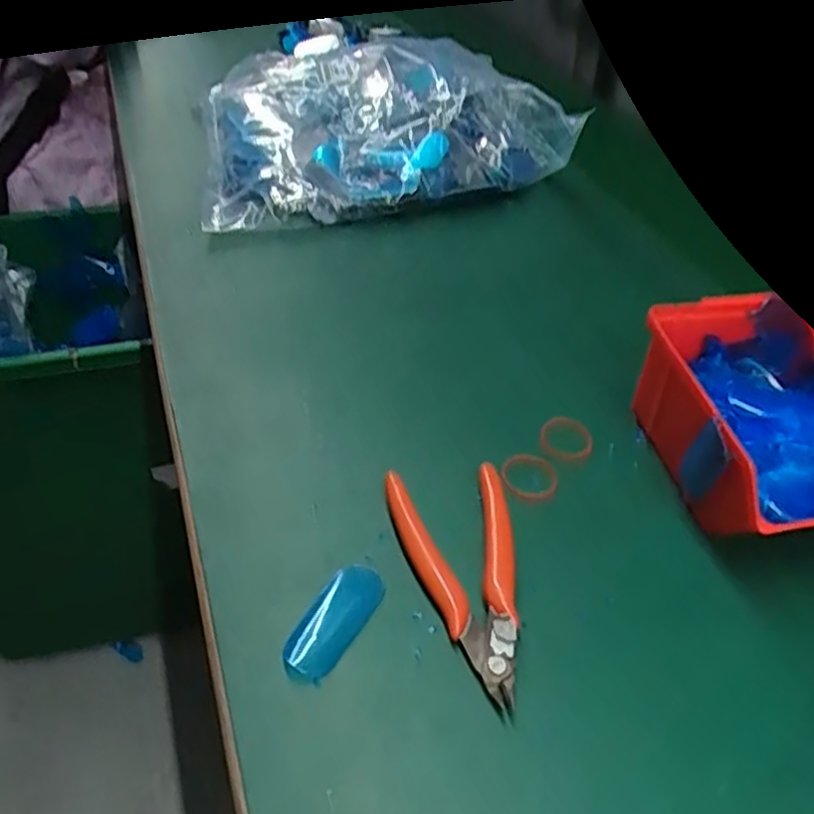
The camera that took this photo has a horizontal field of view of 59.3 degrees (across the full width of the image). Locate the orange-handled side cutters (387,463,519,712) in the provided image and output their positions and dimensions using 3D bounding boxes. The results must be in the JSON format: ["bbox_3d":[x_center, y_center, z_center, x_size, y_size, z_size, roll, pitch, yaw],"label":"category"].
[{"bbox_3d":[0.024,0.076,0.326,0.055,0.012,0.119,-2,42,-7],"label":"orange-handled side cutters"}]

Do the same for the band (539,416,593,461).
[{"bbox_3d":[0.089,0.016,0.397,0.029,0.005,0.035,14,42,12],"label":"band"}]

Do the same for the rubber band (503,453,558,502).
[{"bbox_3d":[0.064,0.036,0.372,0.030,0.005,0.032,2,41,-2],"label":"rubber band"}]

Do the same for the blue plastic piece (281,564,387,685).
[{"bbox_3d":[-0.032,0.094,0.313,0.025,0.005,0.061,22,44,20],"label":"blue plastic piece"}]

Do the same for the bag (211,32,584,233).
[{"bbox_3d":[-0.031,-0.254,0.615,0.285,0.088,0.209,-9,43,-14],"label":"bag"}]

